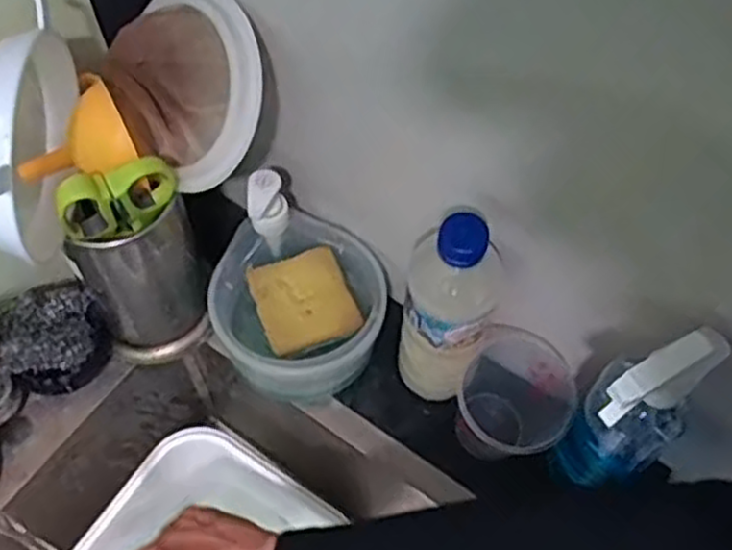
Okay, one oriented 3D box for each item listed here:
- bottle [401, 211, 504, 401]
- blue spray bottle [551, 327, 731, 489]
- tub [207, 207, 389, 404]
[{"bbox_3d":[0.061,0.031,0.570,0.064,0.228,0.071,12,59,6],"label":"bottle"},{"bbox_3d":[0.178,0.096,0.514,0.085,0.200,0.053,-37,66,-21],"label":"blue spray bottle"},{"bbox_3d":[-0.054,0.026,0.651,0.136,0.082,0.135,0,60,-1],"label":"tub"}]

